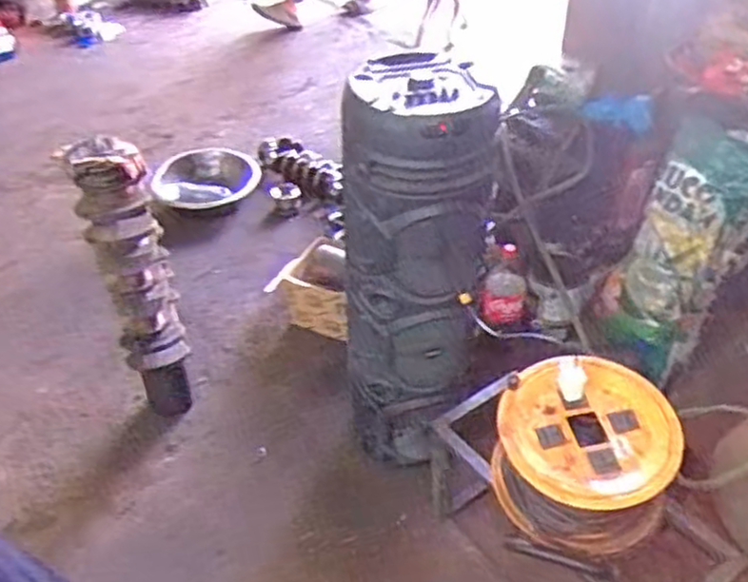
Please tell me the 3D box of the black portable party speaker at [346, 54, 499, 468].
[{"bbox_3d":[0.077,-0.021,1.484,0.259,0.807,0.237,2,41,4],"label":"black portable party speaker"}]

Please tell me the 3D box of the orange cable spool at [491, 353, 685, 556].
[{"bbox_3d":[0.346,0.270,1.270,0.280,0.200,0.262,10,42,13],"label":"orange cable spool"}]

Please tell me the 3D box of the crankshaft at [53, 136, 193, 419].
[{"bbox_3d":[-0.515,0.002,1.678,0.145,0.723,0.130,-22,45,-22],"label":"crankshaft"}]

